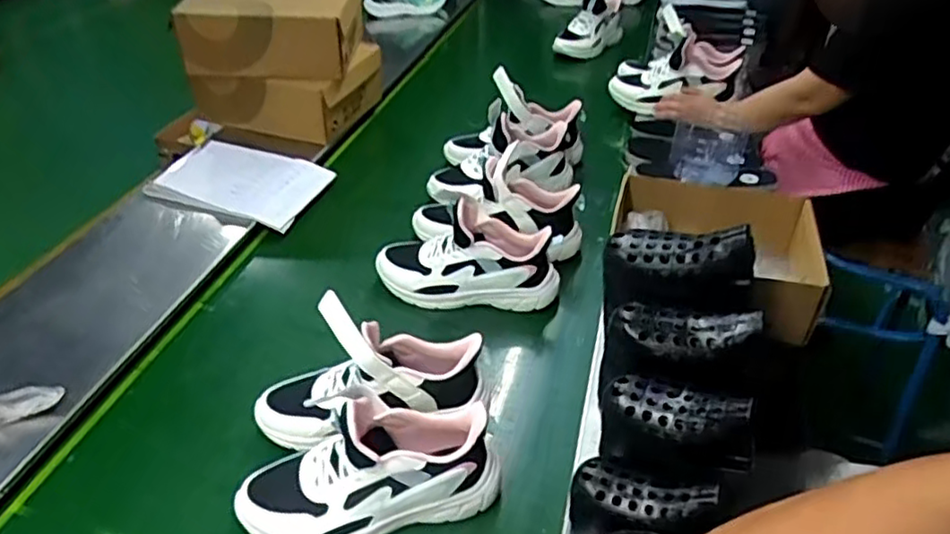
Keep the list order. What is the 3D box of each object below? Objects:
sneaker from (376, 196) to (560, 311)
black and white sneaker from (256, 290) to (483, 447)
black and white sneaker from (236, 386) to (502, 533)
[{"bbox_3d":[-0.009,-0.016,0.938,0.256,0.121,0.087,5,39,2],"label":"sneaker"},{"bbox_3d":[-0.116,0.128,0.721,0.258,0.174,0.112,-4,40,-2],"label":"black and white sneaker"},{"bbox_3d":[-0.105,0.203,0.664,0.257,0.127,0.096,-12,41,-15],"label":"black and white sneaker"}]

